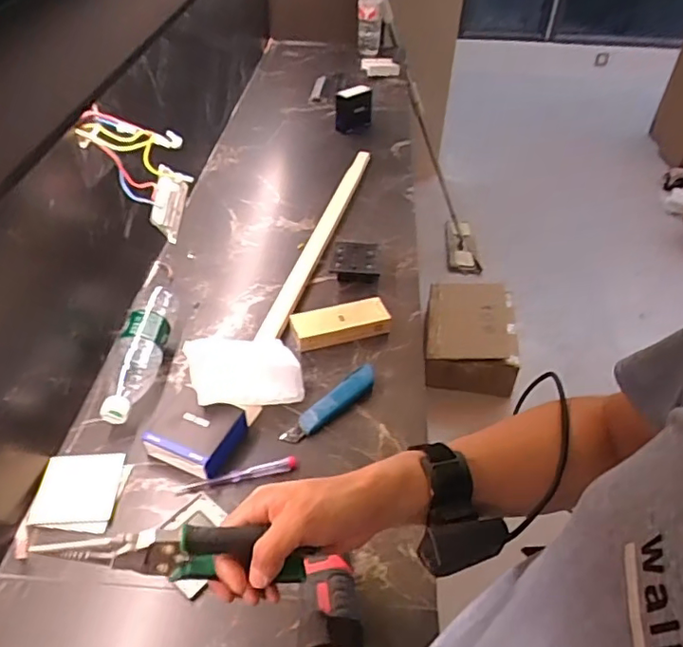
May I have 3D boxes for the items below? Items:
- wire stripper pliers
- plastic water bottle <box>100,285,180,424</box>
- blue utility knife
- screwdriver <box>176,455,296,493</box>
[{"bbox_3d":[-0.115,0.165,0.409,0.185,0.044,0.021,9,41,-16],"label":"wire stripper pliers"},{"bbox_3d":[-0.280,0.029,0.804,0.061,0.063,0.262,1,43,-2],"label":"plastic water bottle"},{"bbox_3d":[-0.010,0.106,0.759,0.036,0.027,0.161,33,51,28],"label":"blue utility knife"},{"bbox_3d":[-0.123,0.181,0.678,0.141,0.015,0.018,-11,45,-15],"label":"screwdriver"}]

